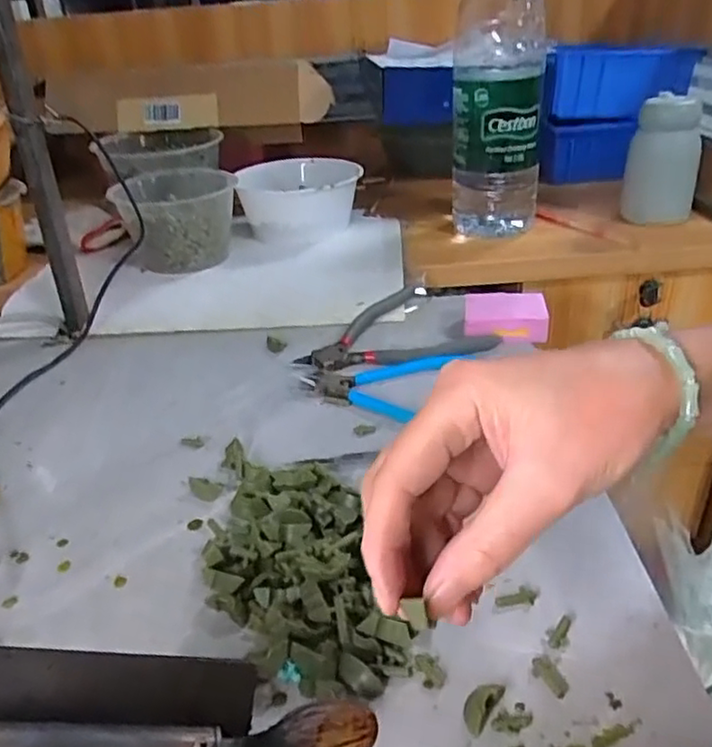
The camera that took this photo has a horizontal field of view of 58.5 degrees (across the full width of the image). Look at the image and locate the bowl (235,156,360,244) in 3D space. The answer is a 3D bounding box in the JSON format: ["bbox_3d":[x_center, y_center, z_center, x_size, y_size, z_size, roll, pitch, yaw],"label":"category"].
[{"bbox_3d":[-0.069,-0.225,0.833,0.155,0.075,0.161,-10,31,-6],"label":"bowl"}]

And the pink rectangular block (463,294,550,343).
[{"bbox_3d":[0.136,-0.053,0.580,0.072,0.026,0.050,5,39,10],"label":"pink rectangular block"}]

